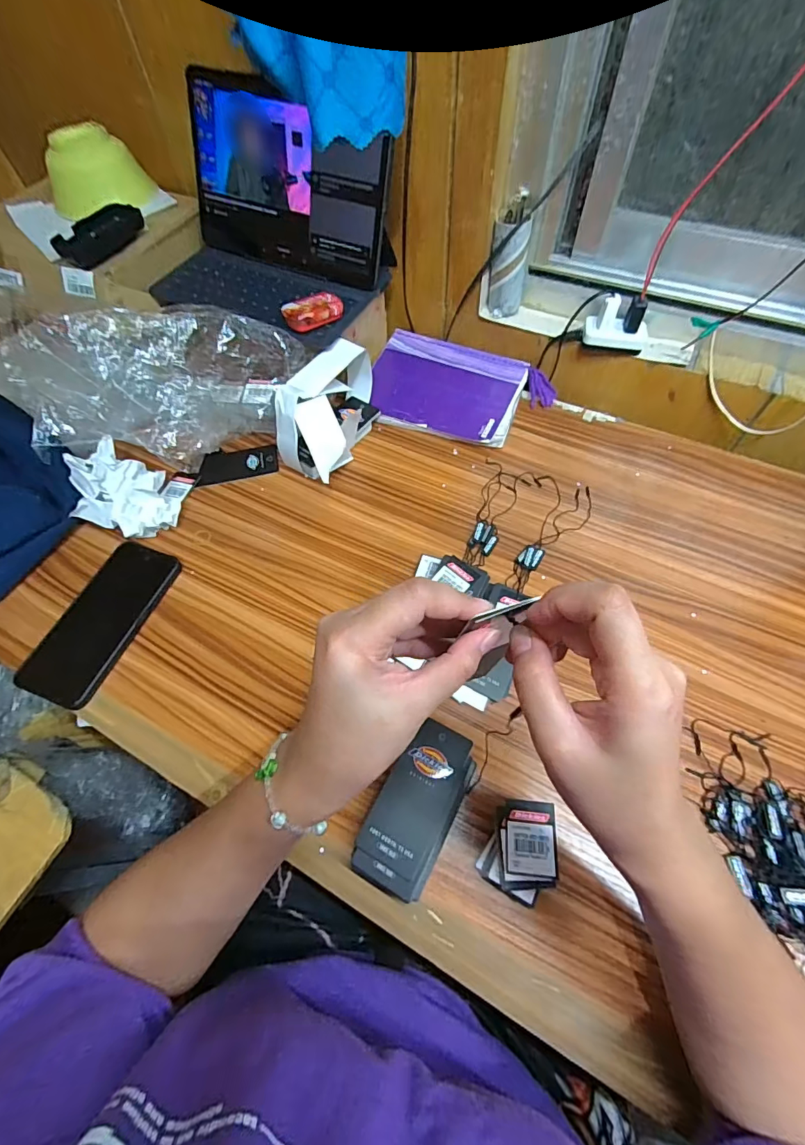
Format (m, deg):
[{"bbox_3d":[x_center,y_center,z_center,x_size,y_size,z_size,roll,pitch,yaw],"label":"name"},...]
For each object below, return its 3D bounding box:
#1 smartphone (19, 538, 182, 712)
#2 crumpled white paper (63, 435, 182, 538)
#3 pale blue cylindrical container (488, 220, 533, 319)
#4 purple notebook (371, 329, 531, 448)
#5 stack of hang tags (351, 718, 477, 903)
[{"bbox_3d":[-0.305,0.046,0.459,0.080,0.011,0.171,16,62,11],"label":"smartphone"},{"bbox_3d":[-0.321,-0.088,0.514,0.136,0.054,0.095,40,68,21],"label":"crumpled white paper"},{"bbox_3d":[0.129,-0.369,0.547,0.045,0.093,0.041,7,61,6],"label":"pale blue cylindrical container"},{"bbox_3d":[0.055,-0.250,0.608,0.200,0.032,0.149,17,62,11],"label":"purple notebook"},{"bbox_3d":[0.013,0.184,0.358,0.058,0.030,0.120,27,64,16],"label":"stack of hang tags"}]

